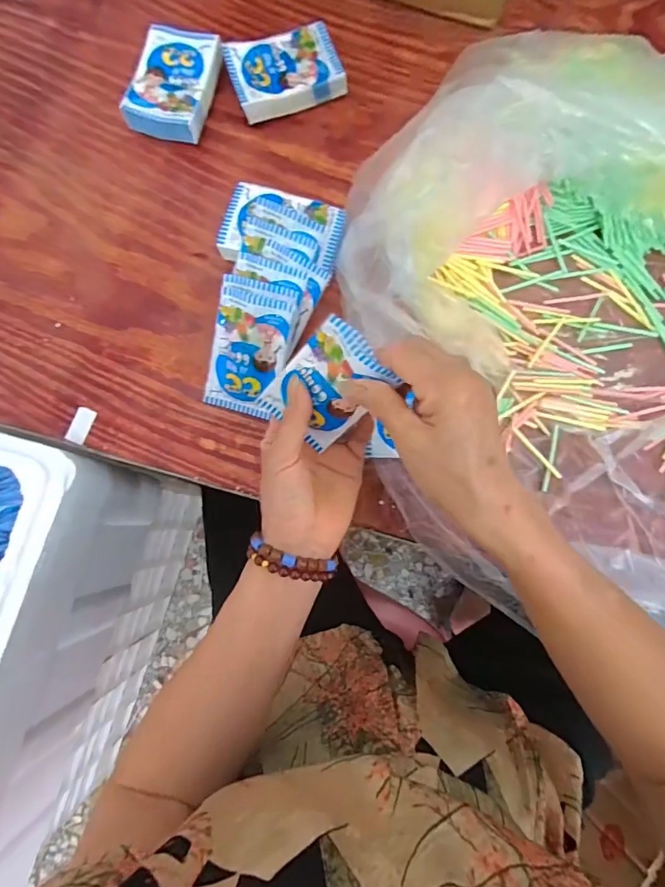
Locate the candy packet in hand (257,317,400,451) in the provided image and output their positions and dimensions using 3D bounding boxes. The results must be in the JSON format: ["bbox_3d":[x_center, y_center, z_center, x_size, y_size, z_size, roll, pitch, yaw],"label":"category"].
[{"bbox_3d":[-0.005,-0.037,0.323,0.061,0.102,0.011,42,49,-6],"label":"candy packet in hand"}]

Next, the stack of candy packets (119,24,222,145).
[{"bbox_3d":[-0.158,-0.356,0.460,0.075,0.027,0.111,14,81,2],"label":"stack of candy packets"}]

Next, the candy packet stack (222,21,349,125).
[{"bbox_3d":[-0.048,-0.373,0.465,0.107,0.027,0.077,-21,81,-4],"label":"candy packet stack"}]

